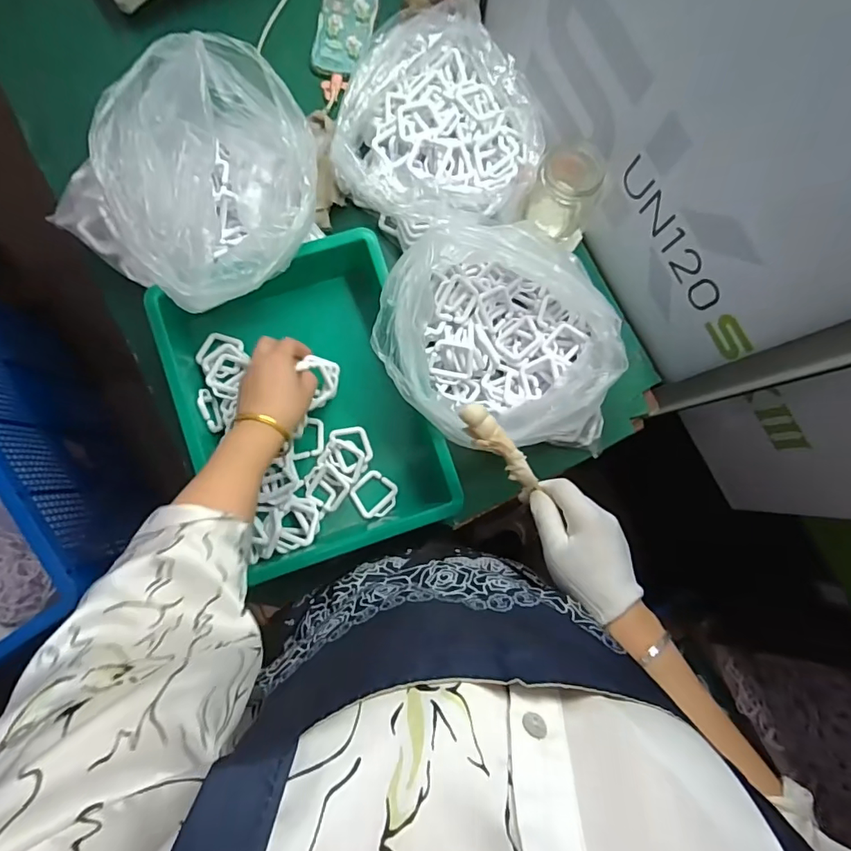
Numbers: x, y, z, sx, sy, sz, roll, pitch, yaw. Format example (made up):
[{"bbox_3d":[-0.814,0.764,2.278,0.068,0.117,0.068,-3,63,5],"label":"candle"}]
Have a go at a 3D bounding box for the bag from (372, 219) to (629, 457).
[{"bbox_3d":[0.081,-0.095,0.554,0.261,0.126,0.237,20,83,-1],"label":"bag"}]

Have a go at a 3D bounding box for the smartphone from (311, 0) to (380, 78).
[{"bbox_3d":[-0.108,-0.549,0.661,0.075,0.015,0.157,13,83,-2],"label":"smartphone"}]

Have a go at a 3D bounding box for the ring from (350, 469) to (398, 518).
[{"bbox_3d":[-0.062,0.087,0.598,0.052,0.005,0.053,43,83,2],"label":"ring"}]

